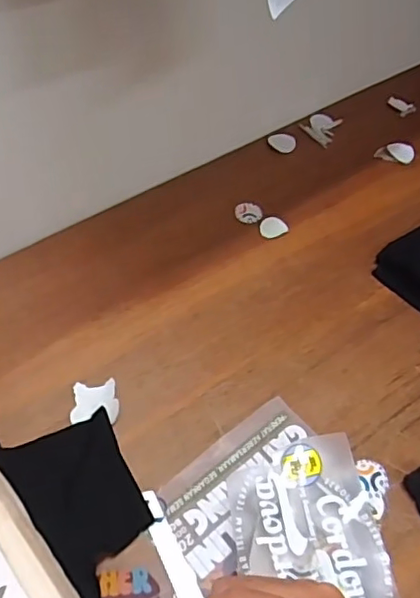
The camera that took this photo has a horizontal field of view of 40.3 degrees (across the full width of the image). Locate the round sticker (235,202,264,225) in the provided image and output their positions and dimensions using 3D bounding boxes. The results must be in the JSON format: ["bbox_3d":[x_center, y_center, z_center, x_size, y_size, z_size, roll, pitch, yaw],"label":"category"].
[{"bbox_3d":[0.077,-0.170,1.133,0.054,0.007,0.053,3,52,-4],"label":"round sticker"}]

